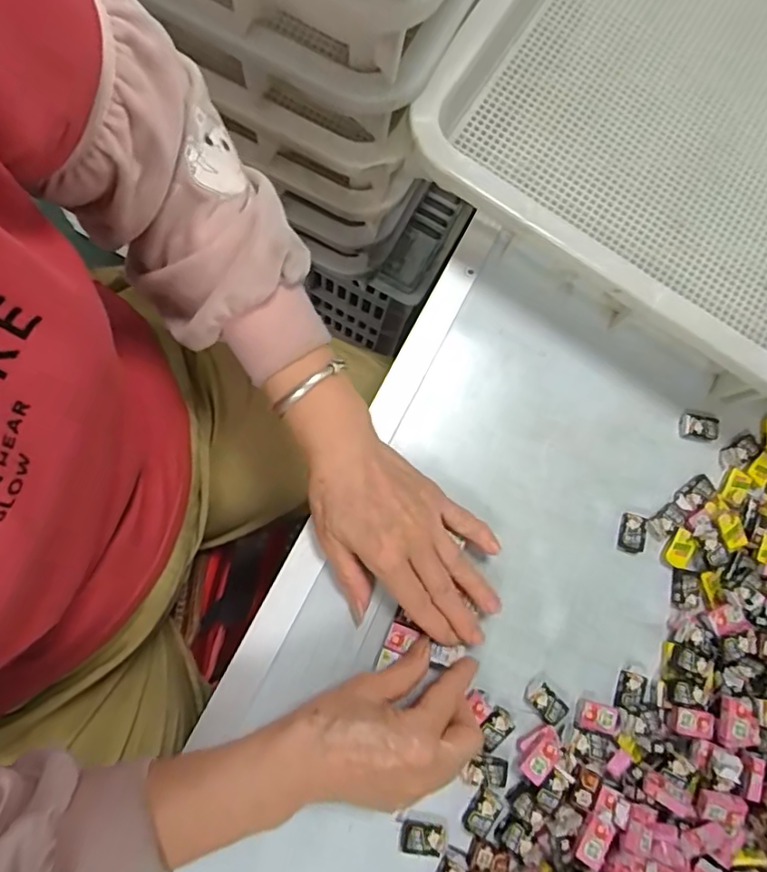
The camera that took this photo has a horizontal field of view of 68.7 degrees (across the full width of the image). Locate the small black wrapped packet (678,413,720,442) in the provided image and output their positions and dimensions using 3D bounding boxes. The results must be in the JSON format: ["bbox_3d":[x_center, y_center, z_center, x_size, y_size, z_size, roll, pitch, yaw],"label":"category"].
[{"bbox_3d":[0.244,-0.006,0.433,0.028,0.006,0.020,13,78,-4],"label":"small black wrapped packet"}]

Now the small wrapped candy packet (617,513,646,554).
[{"bbox_3d":[0.183,0.072,0.411,0.019,0.006,0.028,17,78,-3],"label":"small wrapped candy packet"}]

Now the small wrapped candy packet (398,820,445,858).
[{"bbox_3d":[0.025,0.258,0.358,0.028,0.005,0.018,9,79,-5],"label":"small wrapped candy packet"}]

